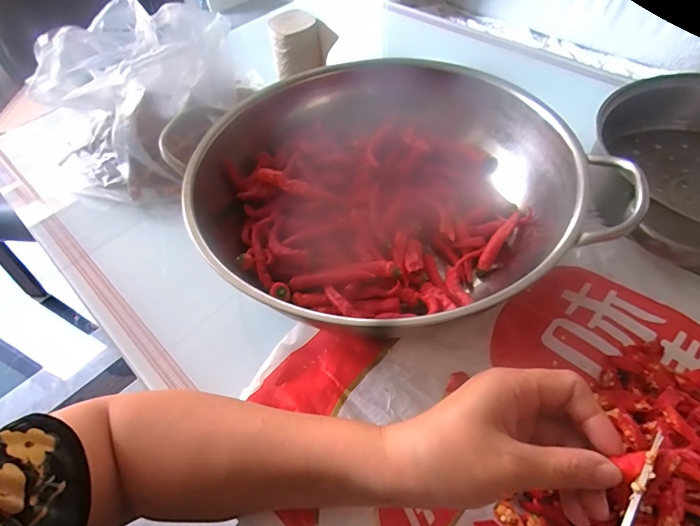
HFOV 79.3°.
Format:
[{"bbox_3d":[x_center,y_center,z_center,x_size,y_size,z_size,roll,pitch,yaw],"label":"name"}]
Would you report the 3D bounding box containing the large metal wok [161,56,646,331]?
[{"bbox_3d":[0.018,-0.090,0.445,0.372,0.086,0.316,-10,51,-2],"label":"large metal wok"}]

